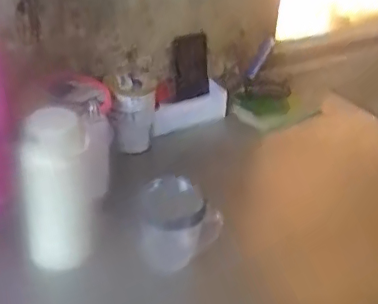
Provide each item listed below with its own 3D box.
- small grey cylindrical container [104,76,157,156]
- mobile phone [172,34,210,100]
[{"bbox_3d":[-0.113,-0.068,1.076,0.090,0.140,0.099,4,33,-1],"label":"small grey cylindrical container"},{"bbox_3d":[0.006,-0.192,1.268,0.096,0.150,0.017,-16,33,-24],"label":"mobile phone"}]

